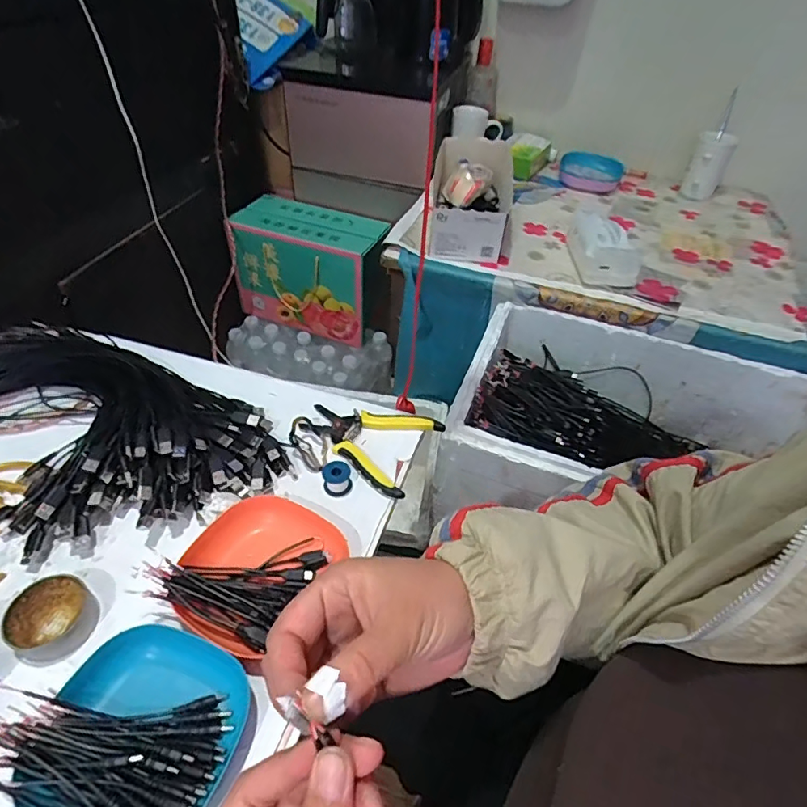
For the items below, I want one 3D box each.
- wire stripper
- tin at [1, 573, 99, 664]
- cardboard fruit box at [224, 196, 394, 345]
[{"bbox_3d":[-0.045,0.039,0.599,0.151,0.018,0.116,22,47,16],"label":"wire stripper"},{"bbox_3d":[-0.300,0.184,0.436,0.067,0.025,0.063,3,45,-3],"label":"tin"},{"bbox_3d":[-0.208,-0.309,1.173,0.317,0.233,0.153,18,47,12],"label":"cardboard fruit box"}]

